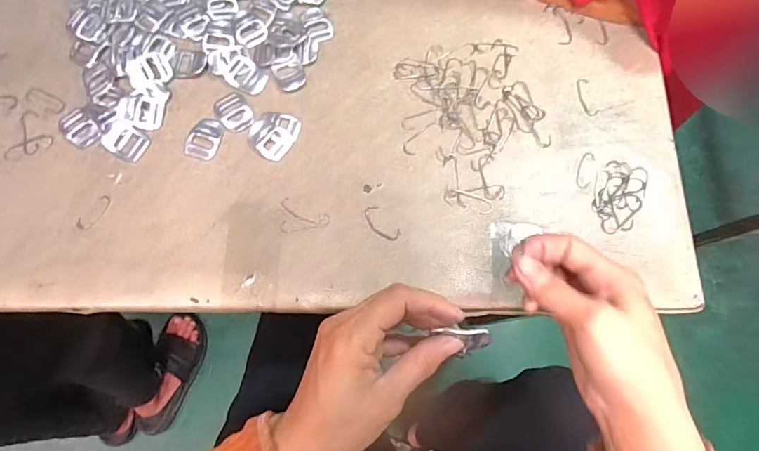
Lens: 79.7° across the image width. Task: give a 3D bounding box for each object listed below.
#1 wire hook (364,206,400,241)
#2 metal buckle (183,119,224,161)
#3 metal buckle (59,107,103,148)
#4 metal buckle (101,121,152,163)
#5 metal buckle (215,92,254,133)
[{"bbox_3d":[0.001,-0.001,0.399,0.017,0.004,0.038,-43,79,-12],"label":"wire hook"},{"bbox_3d":[-0.159,-0.079,0.412,0.028,0.004,0.039,22,74,5],"label":"metal buckle"},{"bbox_3d":[-0.269,-0.088,0.409,0.028,0.006,0.039,-43,79,-12],"label":"metal buckle"},{"bbox_3d":[-0.228,-0.075,0.409,0.037,0.004,0.029,25,75,6],"label":"metal buckle"},{"bbox_3d":[-0.134,-0.106,0.420,0.028,0.004,0.039,-36,78,-11],"label":"metal buckle"}]

